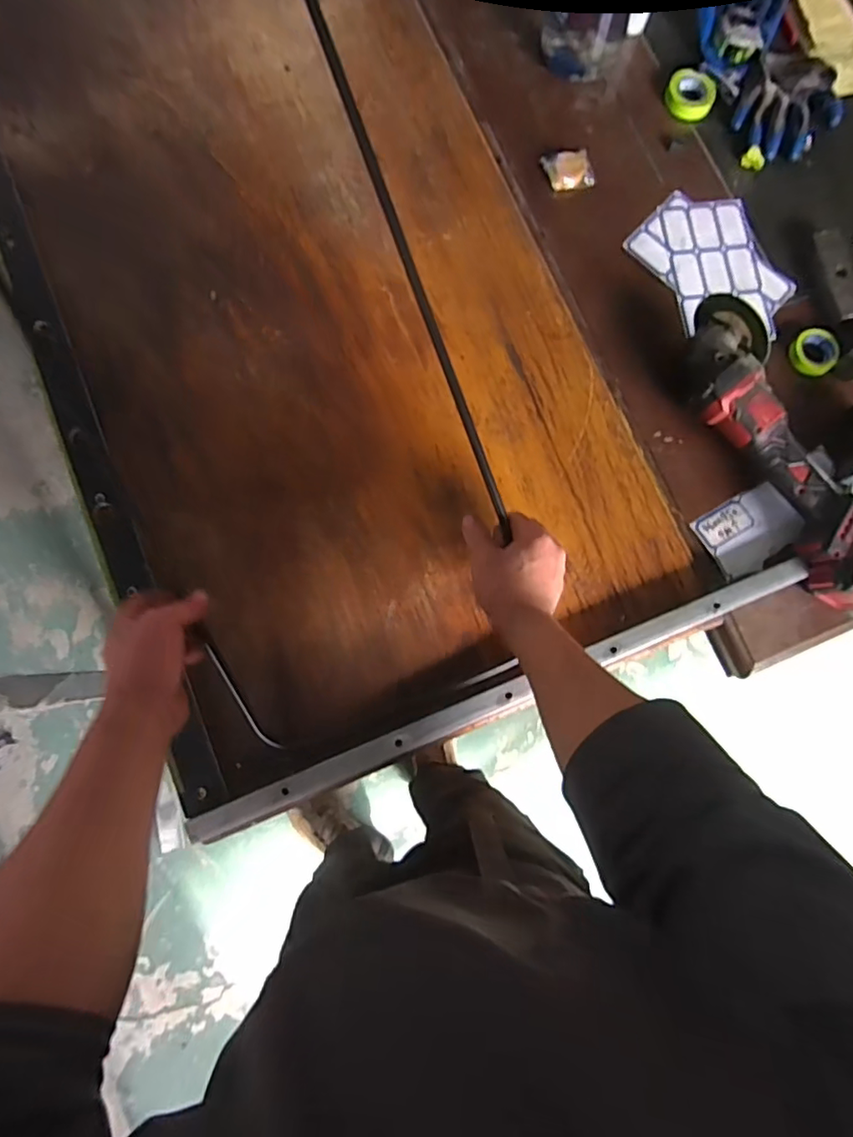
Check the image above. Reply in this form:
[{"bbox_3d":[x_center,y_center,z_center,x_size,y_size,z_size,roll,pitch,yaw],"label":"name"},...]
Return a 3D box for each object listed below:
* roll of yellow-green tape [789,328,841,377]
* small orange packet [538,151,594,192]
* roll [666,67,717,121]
[{"bbox_3d":[0.498,-0.276,0.719,0.067,0.017,0.057,-42,83,-8],"label":"roll of yellow-green tape"},{"bbox_3d":[0.191,-0.539,0.750,0.064,0.015,0.062,-8,80,-3],"label":"small orange packet"},{"bbox_3d":[0.373,-0.669,0.785,0.068,0.014,0.066,25,80,3],"label":"roll"}]

